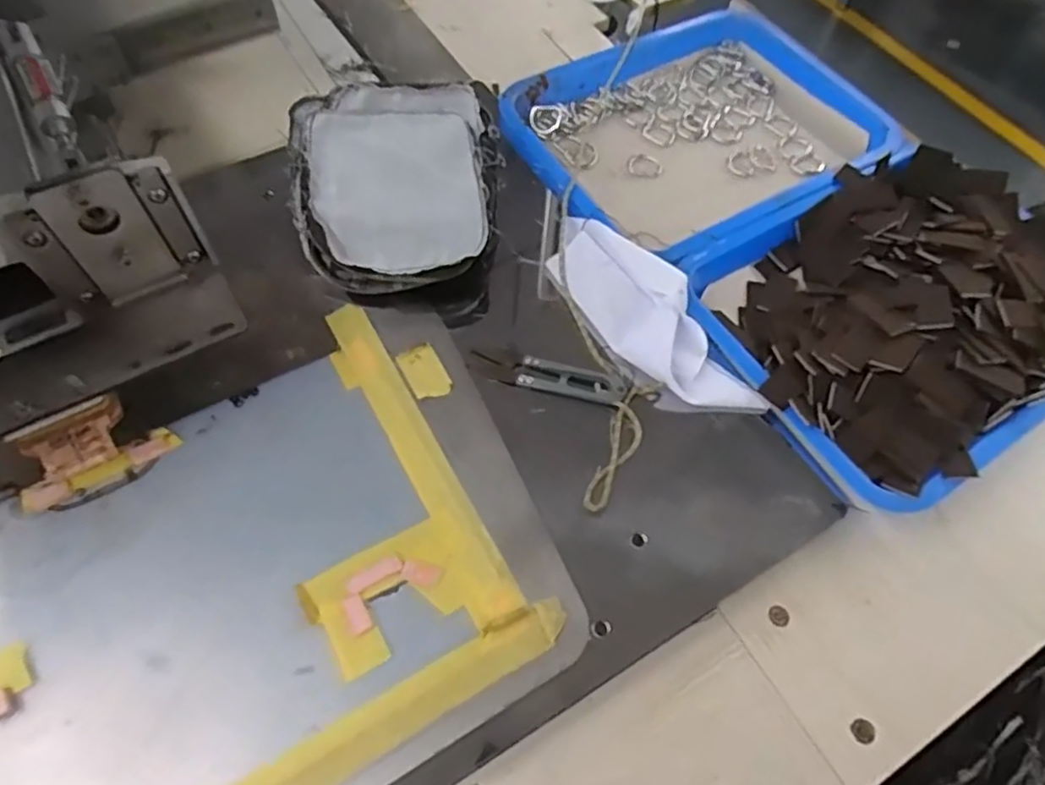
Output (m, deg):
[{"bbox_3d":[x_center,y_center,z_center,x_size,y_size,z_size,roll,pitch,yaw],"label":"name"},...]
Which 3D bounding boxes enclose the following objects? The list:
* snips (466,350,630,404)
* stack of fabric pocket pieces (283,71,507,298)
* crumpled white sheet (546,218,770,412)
[{"bbox_3d":[0.017,-0.012,0.438,0.102,0.007,0.024,13,61,3],"label":"snips"},{"bbox_3d":[-0.092,-0.149,0.490,0.152,0.056,0.176,-2,61,-6],"label":"stack of fabric pocket pieces"},{"bbox_3d":[0.085,-0.049,0.461,0.065,0.028,0.178,-30,67,-19],"label":"crumpled white sheet"}]

